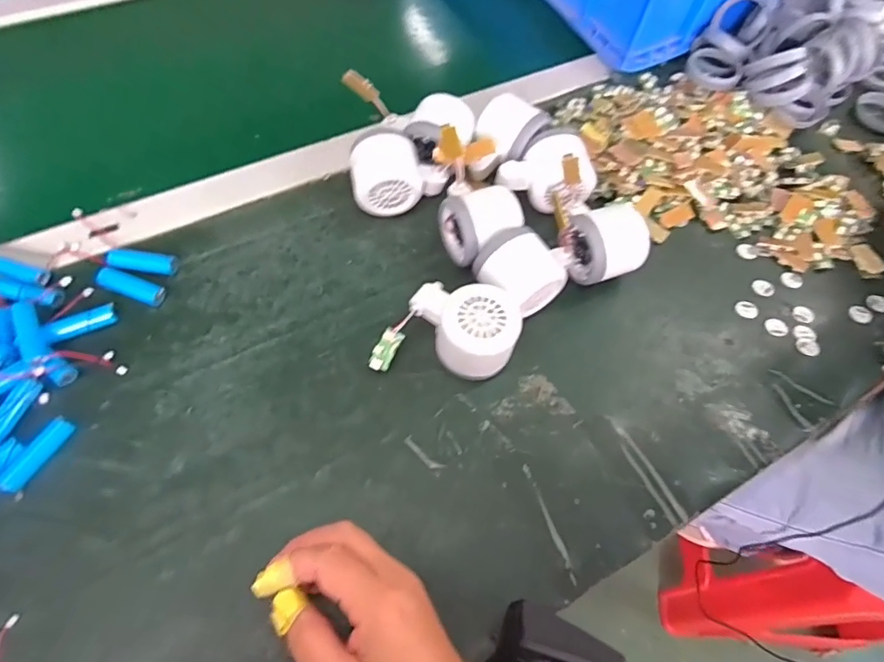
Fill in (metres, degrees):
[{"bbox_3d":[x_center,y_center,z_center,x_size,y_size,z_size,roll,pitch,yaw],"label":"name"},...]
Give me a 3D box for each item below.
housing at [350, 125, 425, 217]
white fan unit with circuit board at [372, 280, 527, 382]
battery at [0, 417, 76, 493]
[{"bbox_3d":[-0.050,-0.140,0.456,0.060,0.053,0.064,-7,64,-8],"label":"housing"},{"bbox_3d":[0.004,0.000,0.391,0.104,0.051,0.070,12,62,1],"label":"white fan unit with circuit board"},{"bbox_3d":[-0.271,0.083,0.344,0.012,0.014,0.052,29,63,9],"label":"battery"}]

